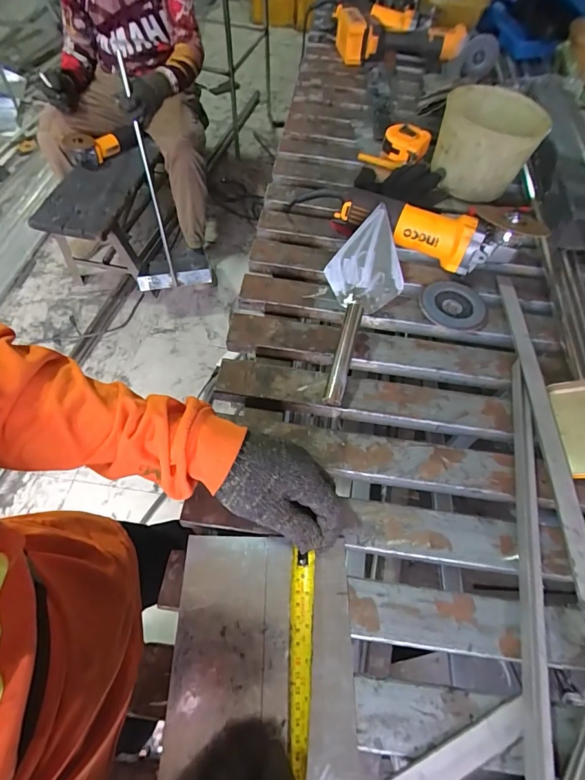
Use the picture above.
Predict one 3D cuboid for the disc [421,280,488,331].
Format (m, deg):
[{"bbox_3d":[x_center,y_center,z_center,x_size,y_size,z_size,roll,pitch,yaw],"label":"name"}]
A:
[{"bbox_3d":[0.228,-0.123,0.565,0.089,0.010,0.083,1,59,-2],"label":"disc"}]

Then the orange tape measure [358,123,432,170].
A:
[{"bbox_3d":[0.191,-0.451,0.738,0.112,0.044,0.093,20,59,7],"label":"orange tape measure"}]

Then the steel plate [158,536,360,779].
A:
[{"bbox_3d":[-0.024,0.225,0.343,0.152,0.008,0.182,2,59,-2],"label":"steel plate"}]

